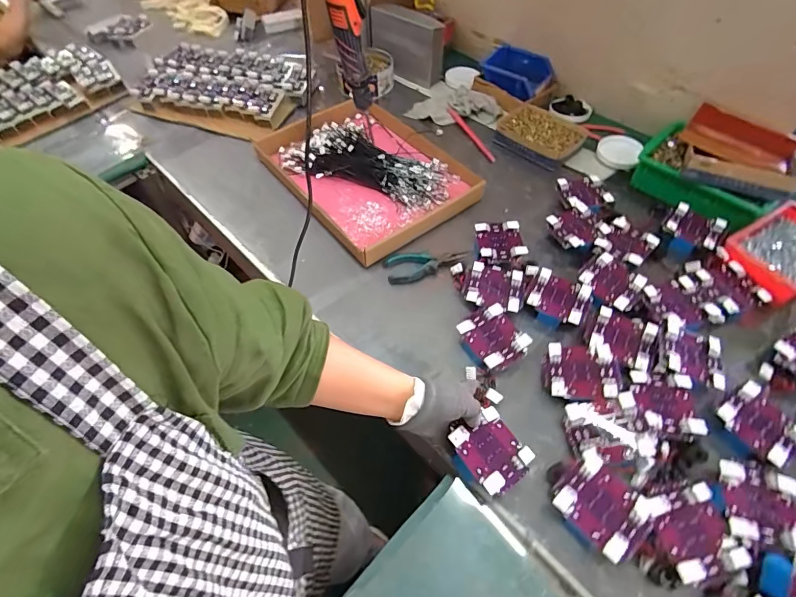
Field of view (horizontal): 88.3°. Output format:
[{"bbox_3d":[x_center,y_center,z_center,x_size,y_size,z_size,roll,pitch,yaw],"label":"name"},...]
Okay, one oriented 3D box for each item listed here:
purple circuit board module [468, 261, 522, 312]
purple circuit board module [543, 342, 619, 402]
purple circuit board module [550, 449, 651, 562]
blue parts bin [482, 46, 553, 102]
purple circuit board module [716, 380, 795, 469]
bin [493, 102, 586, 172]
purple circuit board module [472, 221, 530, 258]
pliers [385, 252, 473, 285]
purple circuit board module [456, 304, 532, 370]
[{"bbox_3d":[0.166,-0.021,0.701,0.084,0.024,0.095,11,62,12],"label":"purple circuit board module"},{"bbox_3d":[0.262,0.106,0.597,0.091,0.025,0.085,5,61,9],"label":"purple circuit board module"},{"bbox_3d":[0.244,0.253,0.502,0.093,0.035,0.107,-38,64,-15],"label":"purple circuit board module"},{"bbox_3d":[0.293,-0.585,1.059,0.181,0.063,0.123,31,68,21],"label":"blue parts bin"},{"bbox_3d":[0.485,0.165,0.545,0.076,0.015,0.088,-32,62,-12],"label":"purple circuit board module"},{"bbox_3d":[0.323,-0.386,0.964,0.199,0.037,0.143,38,71,23],"label":"bin"},{"bbox_3d":[0.185,-0.105,0.757,0.085,0.022,0.084,-5,51,3],"label":"purple circuit board module"},{"bbox_3d":[0.052,-0.066,0.751,0.151,0.012,0.062,-17,60,-4],"label":"pliers"},{"bbox_3d":[0.151,0.064,0.642,0.085,0.030,0.097,-36,63,-14],"label":"purple circuit board module"}]

